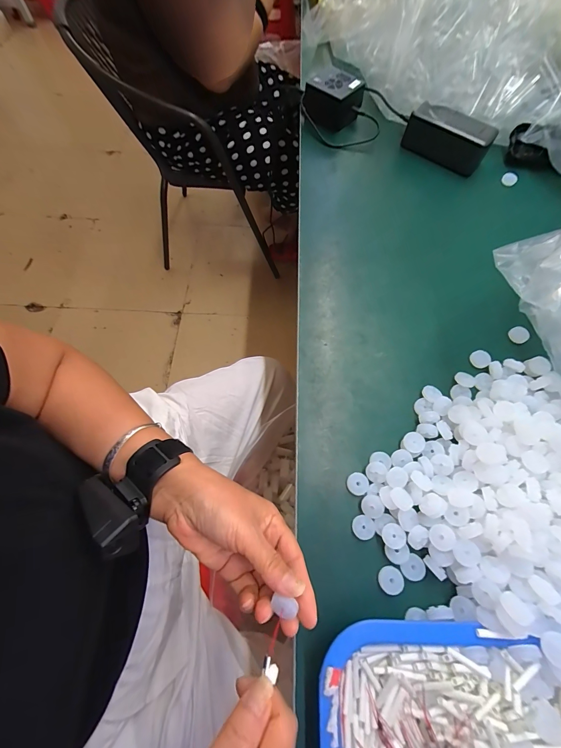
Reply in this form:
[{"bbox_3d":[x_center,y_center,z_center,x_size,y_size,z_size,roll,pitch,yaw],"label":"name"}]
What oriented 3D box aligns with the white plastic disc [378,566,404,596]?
[{"bbox_3d":[0.100,0.186,0.271,0.021,0.005,0.021,0,68,0],"label":"white plastic disc"}]

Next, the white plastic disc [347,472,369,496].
[{"bbox_3d":[0.077,0.110,0.302,0.021,0.004,0.021,0,68,0],"label":"white plastic disc"}]

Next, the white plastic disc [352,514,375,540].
[{"bbox_3d":[0.079,0.147,0.288,0.020,0.007,0.020,0,68,0],"label":"white plastic disc"}]

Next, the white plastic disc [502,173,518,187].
[{"bbox_3d":[0.371,-0.315,0.487,0.022,0.011,0.021,0,68,0],"label":"white plastic disc"}]

